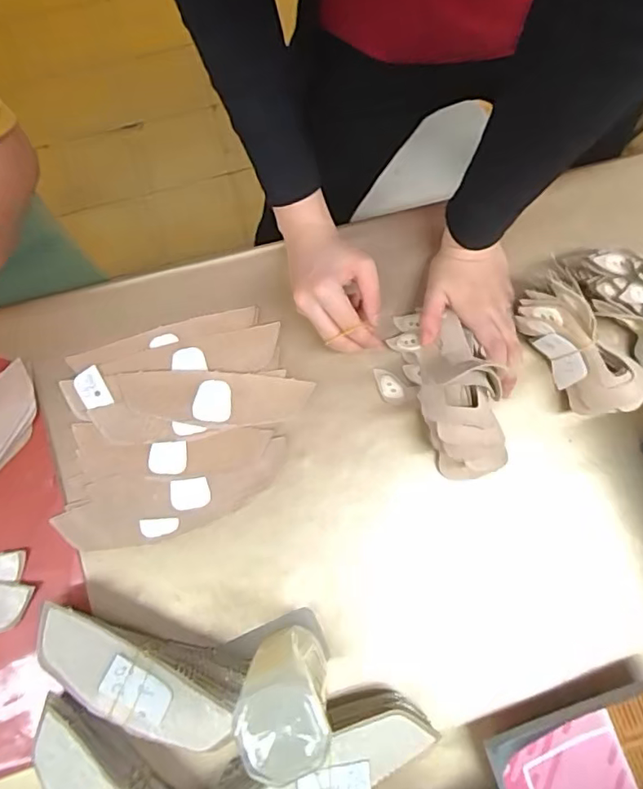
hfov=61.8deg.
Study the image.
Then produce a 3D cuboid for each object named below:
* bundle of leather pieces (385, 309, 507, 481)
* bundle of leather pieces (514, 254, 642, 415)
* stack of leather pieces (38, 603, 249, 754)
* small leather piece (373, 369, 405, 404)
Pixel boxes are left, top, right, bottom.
[{"bbox_3d":[0.113,-0.010,0.473,0.066,0.069,0.164,-20,79,-2],"label":"bundle of leather pieces"},{"bbox_3d":[0.231,-0.044,0.487,0.066,0.061,0.141,-35,81,-6],"label":"bundle of leather pieces"},{"bbox_3d":[-0.153,0.226,0.441,0.172,0.055,0.060,19,80,4],"label":"stack of leather pieces"},{"bbox_3d":[0.065,-0.010,0.516,0.023,0.004,0.035,-19,80,-3],"label":"small leather piece"}]

